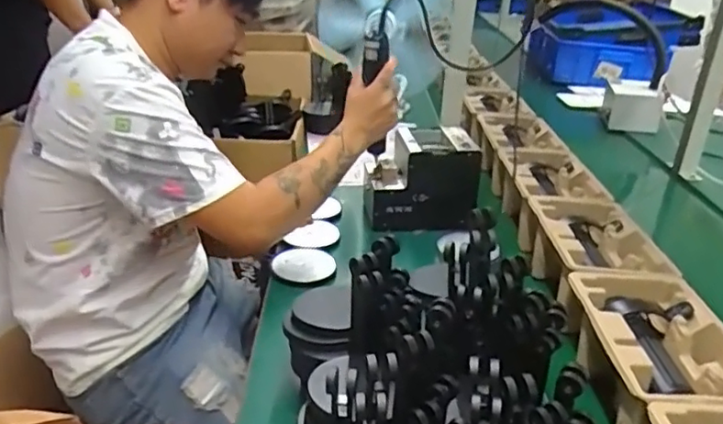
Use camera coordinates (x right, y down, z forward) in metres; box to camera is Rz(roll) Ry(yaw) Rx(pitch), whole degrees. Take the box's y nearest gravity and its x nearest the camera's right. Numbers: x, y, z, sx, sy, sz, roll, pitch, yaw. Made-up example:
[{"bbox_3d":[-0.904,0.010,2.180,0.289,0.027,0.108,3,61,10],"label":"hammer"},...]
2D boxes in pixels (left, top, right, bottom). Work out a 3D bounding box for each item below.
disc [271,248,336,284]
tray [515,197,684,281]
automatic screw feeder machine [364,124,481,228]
[{"bbox_3d":[-0.088,0.080,0.946,0.093,0.009,0.093,1,27,-1],"label":"disc"},{"bbox_3d":[0.333,0.062,0.904,0.150,0.097,0.251,0,27,-2],"label":"tray"},{"bbox_3d":[0.104,-0.065,1.097,0.180,0.155,0.139,-2,27,-6],"label":"automatic screw feeder machine"}]

